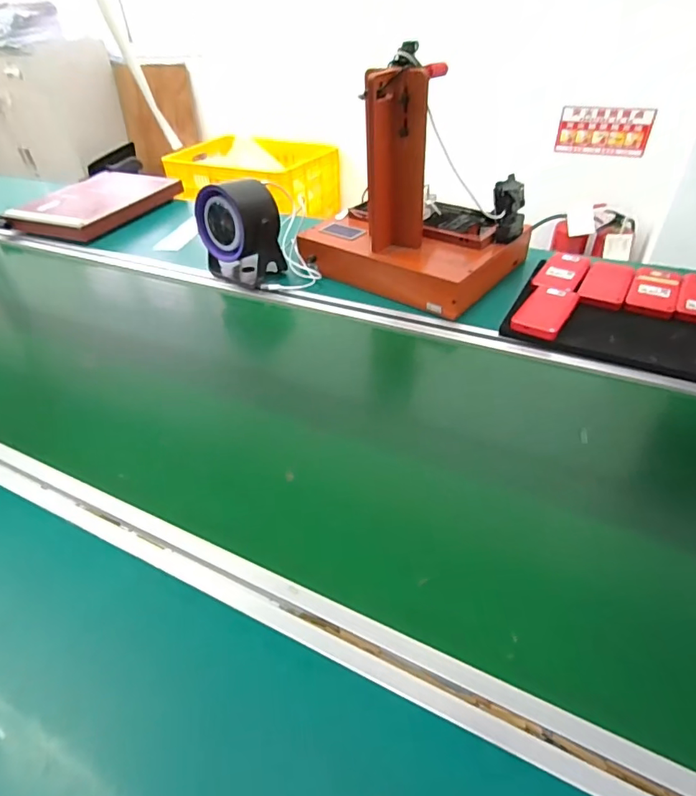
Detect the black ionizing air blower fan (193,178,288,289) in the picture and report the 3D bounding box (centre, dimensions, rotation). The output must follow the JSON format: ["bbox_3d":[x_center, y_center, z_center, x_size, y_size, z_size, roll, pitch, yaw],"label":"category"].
[{"bbox_3d":[-0.185,-0.279,0.817,0.133,0.172,0.085,24,45,28],"label":"black ionizing air blower fan"}]

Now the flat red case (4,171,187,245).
[{"bbox_3d":[-0.596,-0.475,1.145,0.297,0.048,0.370,12,40,15],"label":"flat red case"}]

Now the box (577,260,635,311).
[{"bbox_3d":[0.402,-0.177,0.735,0.064,0.018,0.138,21,43,25],"label":"box"}]

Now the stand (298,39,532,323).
[{"bbox_3d":[0.107,-0.345,0.761,0.328,0.291,0.238,26,46,29],"label":"stand"}]

